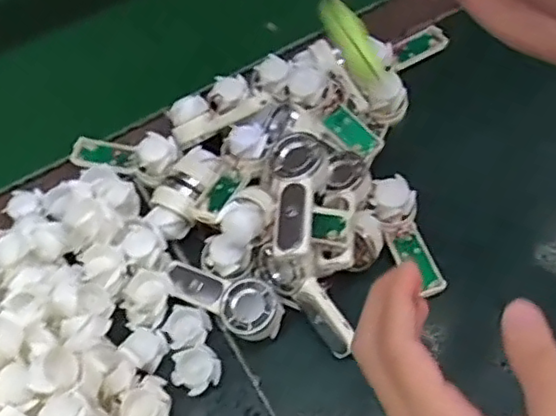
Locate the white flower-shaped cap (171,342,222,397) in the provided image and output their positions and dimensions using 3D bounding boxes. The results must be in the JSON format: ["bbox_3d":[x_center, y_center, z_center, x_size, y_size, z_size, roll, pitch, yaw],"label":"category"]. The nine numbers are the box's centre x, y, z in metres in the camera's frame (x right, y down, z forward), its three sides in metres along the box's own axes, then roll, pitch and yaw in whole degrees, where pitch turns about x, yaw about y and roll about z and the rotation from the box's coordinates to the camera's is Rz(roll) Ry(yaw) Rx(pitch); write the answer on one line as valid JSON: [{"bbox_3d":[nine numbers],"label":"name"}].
[{"bbox_3d":[-0.055,0.110,0.430,0.032,0.014,0.029,-35,63,-16],"label":"white flower-shaped cap"}]

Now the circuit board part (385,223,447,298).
[{"bbox_3d":[0.100,0.039,0.459,0.024,0.009,0.053,-19,60,-7],"label":"circuit board part"}]

